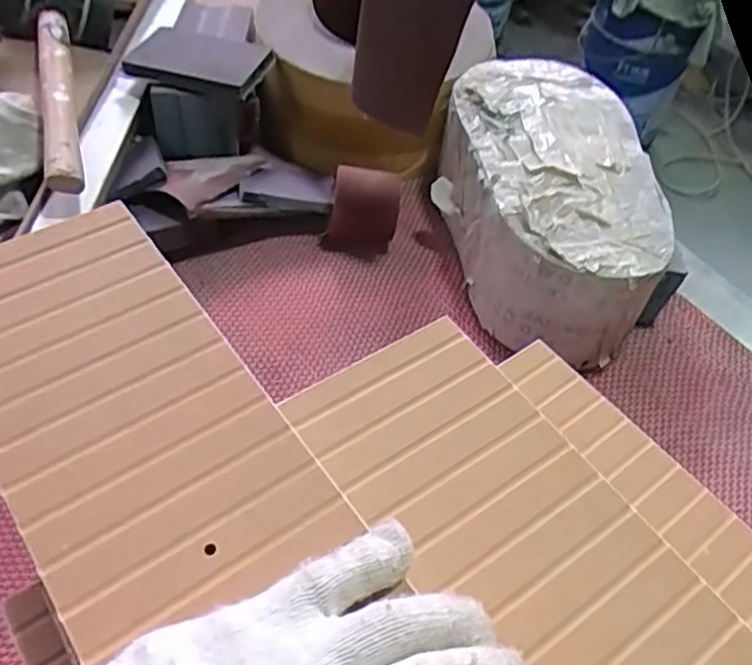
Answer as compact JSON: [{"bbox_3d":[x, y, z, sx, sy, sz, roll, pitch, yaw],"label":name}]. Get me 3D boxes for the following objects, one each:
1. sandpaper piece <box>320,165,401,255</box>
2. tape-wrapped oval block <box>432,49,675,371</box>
[{"bbox_3d":[-0.014,-0.109,0.668,0.065,0.098,0.029,11,47,5],"label":"sandpaper piece"},{"bbox_3d":[0.149,-0.118,0.656,0.174,0.128,0.273,-1,47,-6],"label":"tape-wrapped oval block"}]

